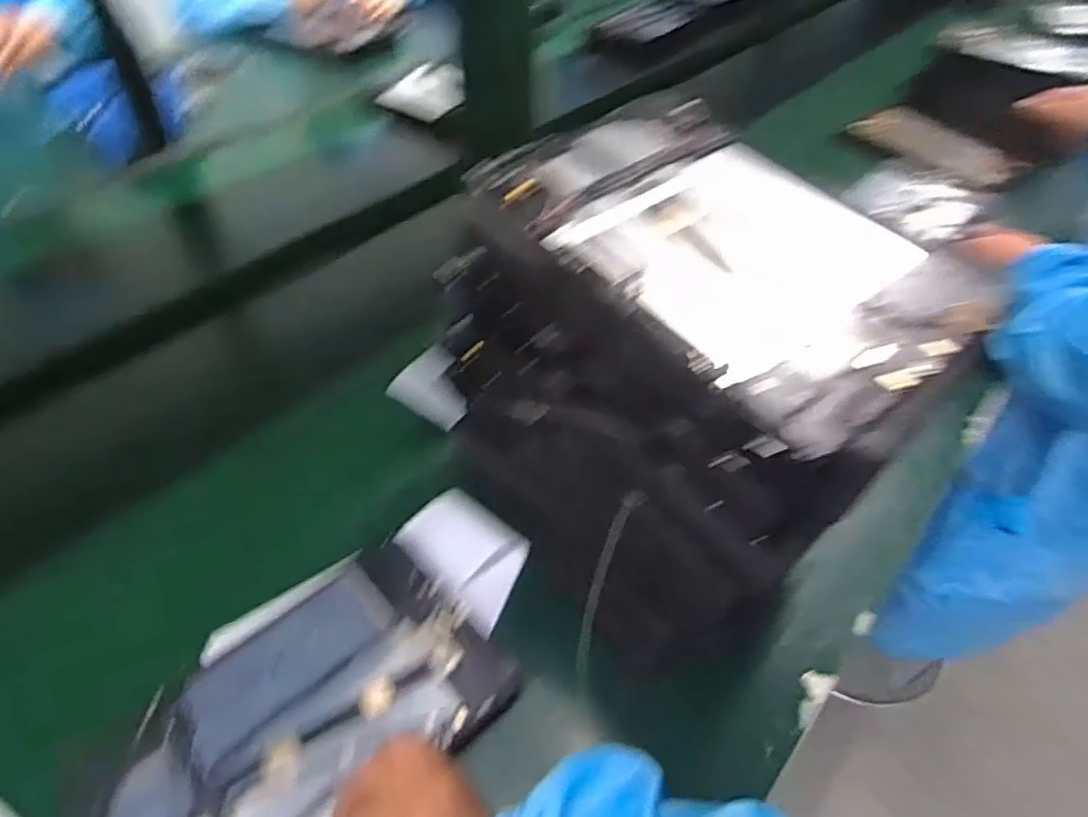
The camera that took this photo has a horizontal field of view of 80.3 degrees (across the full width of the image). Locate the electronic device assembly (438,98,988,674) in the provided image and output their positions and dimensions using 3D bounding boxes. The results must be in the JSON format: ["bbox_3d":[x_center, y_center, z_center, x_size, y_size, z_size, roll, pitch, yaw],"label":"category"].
[{"bbox_3d":[0.070,0.001,0.418,0.182,0.266,0.255,-27,56,-25],"label":"electronic device assembly"}]

